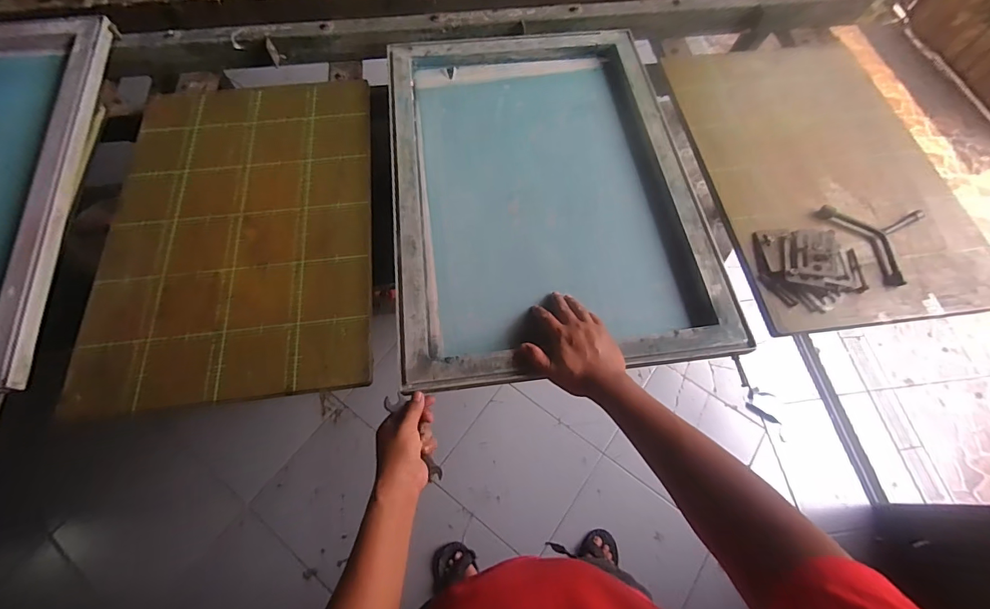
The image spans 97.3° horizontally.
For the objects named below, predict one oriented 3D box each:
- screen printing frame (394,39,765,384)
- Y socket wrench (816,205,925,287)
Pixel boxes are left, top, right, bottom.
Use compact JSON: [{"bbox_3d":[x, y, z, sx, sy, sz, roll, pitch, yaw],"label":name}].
[{"bbox_3d":[0.079,-0.205,0.713,0.473,0.038,0.654,-7,66,-4],"label":"screen printing frame"},{"bbox_3d":[0.612,-0.114,0.680,0.134,0.017,0.153,-23,68,-11],"label":"Y socket wrench"}]

